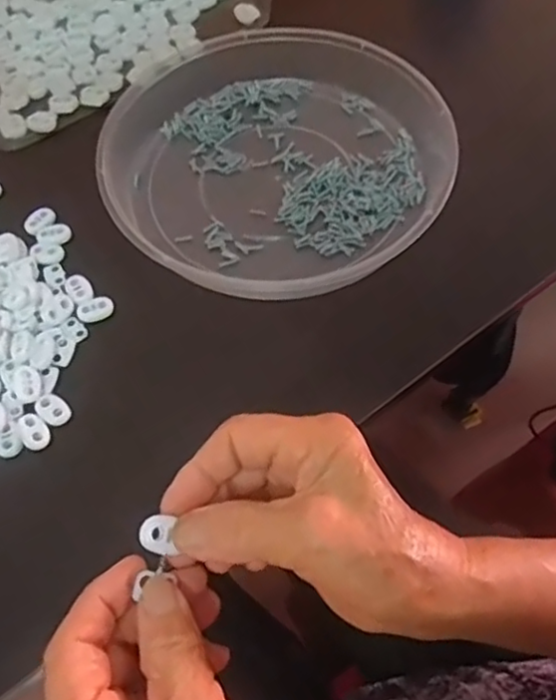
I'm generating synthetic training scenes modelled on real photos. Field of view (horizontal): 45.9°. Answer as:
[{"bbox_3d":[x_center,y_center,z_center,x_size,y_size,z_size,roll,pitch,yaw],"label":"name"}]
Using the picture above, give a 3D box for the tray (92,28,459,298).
[{"bbox_3d":[-0.002,-0.136,0.456,0.230,0.037,0.224,-1,60,1],"label":"tray"}]

